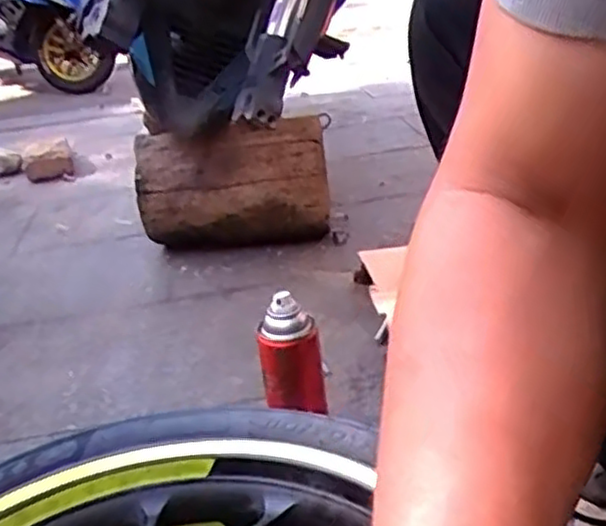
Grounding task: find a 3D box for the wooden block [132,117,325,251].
[{"bbox_3d":[-0.122,-0.136,1.278,0.321,0.178,0.156,-4,26,4],"label":"wooden block"}]

